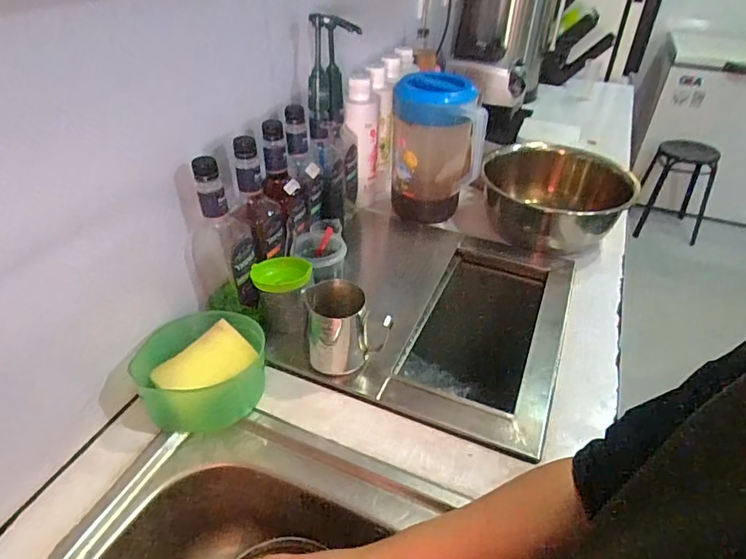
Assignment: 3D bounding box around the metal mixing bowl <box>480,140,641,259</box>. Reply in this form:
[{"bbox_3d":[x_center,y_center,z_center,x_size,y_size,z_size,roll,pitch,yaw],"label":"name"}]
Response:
[{"bbox_3d":[0.359,-0.167,0.972,0.267,0.117,0.267,1,39,-1],"label":"metal mixing bowl"}]

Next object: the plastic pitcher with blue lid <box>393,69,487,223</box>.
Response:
[{"bbox_3d":[0.118,-0.265,0.950,0.163,0.246,0.154,2,39,0],"label":"plastic pitcher with blue lid"}]

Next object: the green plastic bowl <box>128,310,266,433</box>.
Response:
[{"bbox_3d":[-0.219,0.118,0.632,0.160,0.071,0.143,-21,45,-26],"label":"green plastic bowl"}]

